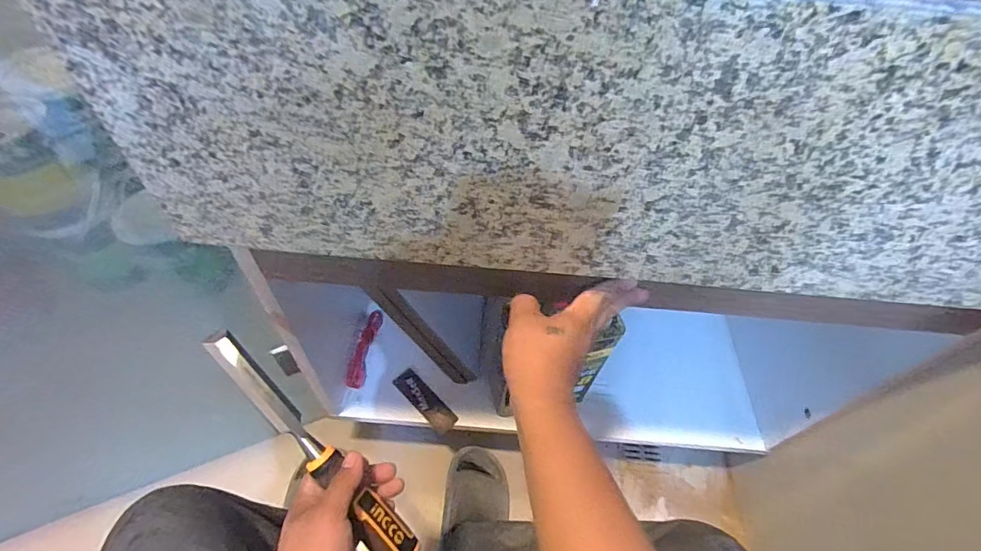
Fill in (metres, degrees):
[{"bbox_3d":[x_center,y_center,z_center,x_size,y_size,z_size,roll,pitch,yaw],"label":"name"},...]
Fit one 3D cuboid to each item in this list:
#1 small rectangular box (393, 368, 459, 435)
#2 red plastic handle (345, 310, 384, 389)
[{"bbox_3d":[-0.119,0.229,0.845,0.136,0.026,0.038,38,59,22],"label":"small rectangular box"},{"bbox_3d":[-0.239,0.139,0.883,0.033,0.028,0.155,9,52,2],"label":"red plastic handle"}]

